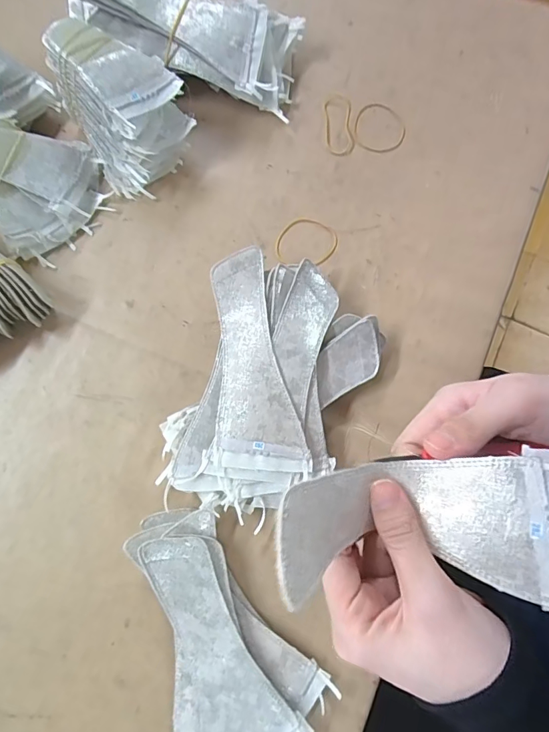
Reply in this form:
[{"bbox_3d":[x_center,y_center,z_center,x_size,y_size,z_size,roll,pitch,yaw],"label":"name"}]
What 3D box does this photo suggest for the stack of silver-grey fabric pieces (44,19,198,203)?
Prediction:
[{"bbox_3d":[-0.123,-0.215,0.376,0.088,0.080,0.110,-26,78,-6],"label":"stack of silver-grey fabric pieces"}]

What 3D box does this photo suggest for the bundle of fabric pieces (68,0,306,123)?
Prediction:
[{"bbox_3d":[-0.076,-0.291,0.394,0.198,0.045,0.078,17,77,-9],"label":"bundle of fabric pieces"}]

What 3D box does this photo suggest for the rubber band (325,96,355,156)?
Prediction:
[{"bbox_3d":[0.059,-0.219,0.411,0.025,0.004,0.059,-1,77,0],"label":"rubber band"}]

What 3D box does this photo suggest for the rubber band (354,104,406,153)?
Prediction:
[{"bbox_3d":[0.096,-0.216,0.409,0.046,0.004,0.048,12,77,3],"label":"rubber band"}]

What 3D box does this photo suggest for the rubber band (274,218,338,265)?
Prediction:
[{"bbox_3d":[0.027,-0.106,0.382,0.051,0.004,0.041,0,77,0],"label":"rubber band"}]

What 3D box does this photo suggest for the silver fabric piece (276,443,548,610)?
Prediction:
[{"bbox_3d":[0.066,0.070,0.199,0.133,0.039,0.062,5,77,-7],"label":"silver fabric piece"}]

